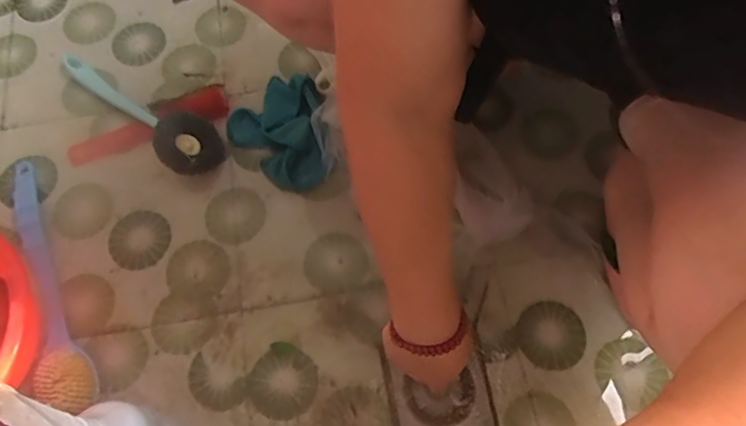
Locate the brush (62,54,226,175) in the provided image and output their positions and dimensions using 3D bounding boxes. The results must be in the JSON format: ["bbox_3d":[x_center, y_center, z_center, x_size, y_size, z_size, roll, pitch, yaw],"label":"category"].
[{"bbox_3d":[-0.301,-0.147,0.680,0.262,0.068,0.076,41,75,15],"label":"brush"}]

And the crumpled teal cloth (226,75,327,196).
[{"bbox_3d":[-0.104,-0.105,0.671,0.122,0.027,0.152,-39,73,-13],"label":"crumpled teal cloth"}]

